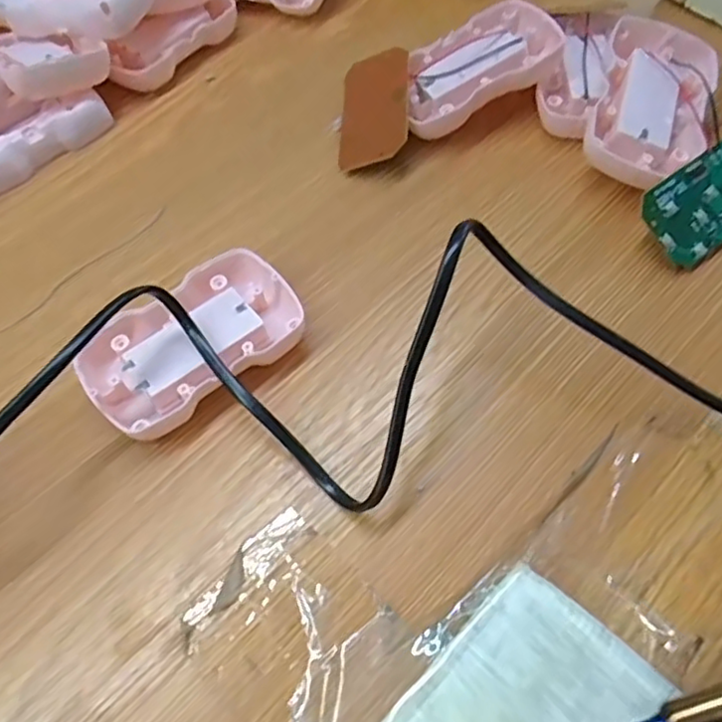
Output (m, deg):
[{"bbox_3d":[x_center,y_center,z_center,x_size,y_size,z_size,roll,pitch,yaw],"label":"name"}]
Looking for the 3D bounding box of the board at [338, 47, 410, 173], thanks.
[{"bbox_3d":[0.007,-0.131,0.330,0.037,0.004,0.069,-8,67,25],"label":"board"}]

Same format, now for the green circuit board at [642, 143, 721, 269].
[{"bbox_3d":[0.160,-0.071,0.287,0.069,0.004,0.042,-33,89,-12],"label":"green circuit board"}]

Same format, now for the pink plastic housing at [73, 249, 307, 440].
[{"bbox_3d":[-0.068,-0.008,0.266,0.089,0.023,0.054,-33,62,-16],"label":"pink plastic housing"}]

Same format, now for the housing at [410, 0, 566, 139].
[{"bbox_3d":[0.059,-0.152,0.335,0.087,0.017,0.055,-36,62,-3],"label":"housing"}]

